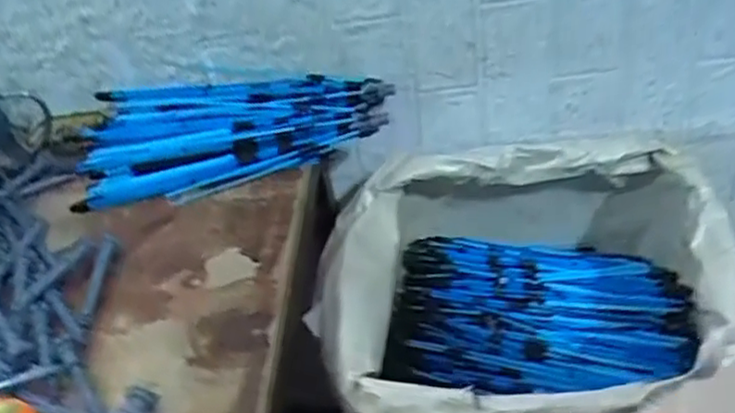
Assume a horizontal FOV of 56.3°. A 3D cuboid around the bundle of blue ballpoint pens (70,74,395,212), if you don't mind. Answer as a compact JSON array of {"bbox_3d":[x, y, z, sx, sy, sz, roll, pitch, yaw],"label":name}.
[{"bbox_3d":[-0.137,-0.082,0.694,0.307,0.034,0.145,-9,59,2],"label":"bundle of blue ballpoint pens"}]

